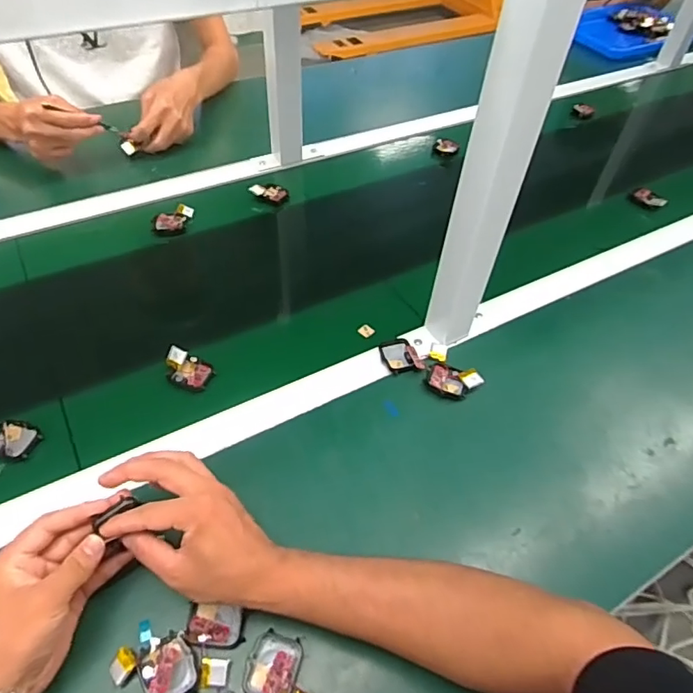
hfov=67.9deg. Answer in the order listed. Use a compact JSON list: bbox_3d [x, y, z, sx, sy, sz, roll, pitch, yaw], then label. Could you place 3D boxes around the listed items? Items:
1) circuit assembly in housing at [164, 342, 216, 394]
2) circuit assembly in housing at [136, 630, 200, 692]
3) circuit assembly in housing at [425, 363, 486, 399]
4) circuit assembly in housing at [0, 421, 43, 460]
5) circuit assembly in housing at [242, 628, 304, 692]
[{"bbox_3d":[-0.175,0.024,0.566,0.051,0.025,0.036,22,52,14],"label":"circuit assembly in housing"},{"bbox_3d":[-0.134,0.244,0.390,0.037,0.011,0.044,-24,56,-22],"label":"circuit assembly in housing"},{"bbox_3d":[0.119,0.038,0.572,0.058,0.015,0.037,17,51,10],"label":"circuit assembly in housing"},{"bbox_3d":[-0.335,0.093,0.504,0.063,0.018,0.042,-14,53,-15],"label":"circuit assembly in housing"},{"bbox_3d":[-0.057,0.245,0.394,0.040,0.012,0.047,14,51,7],"label":"circuit assembly in housing"}]

